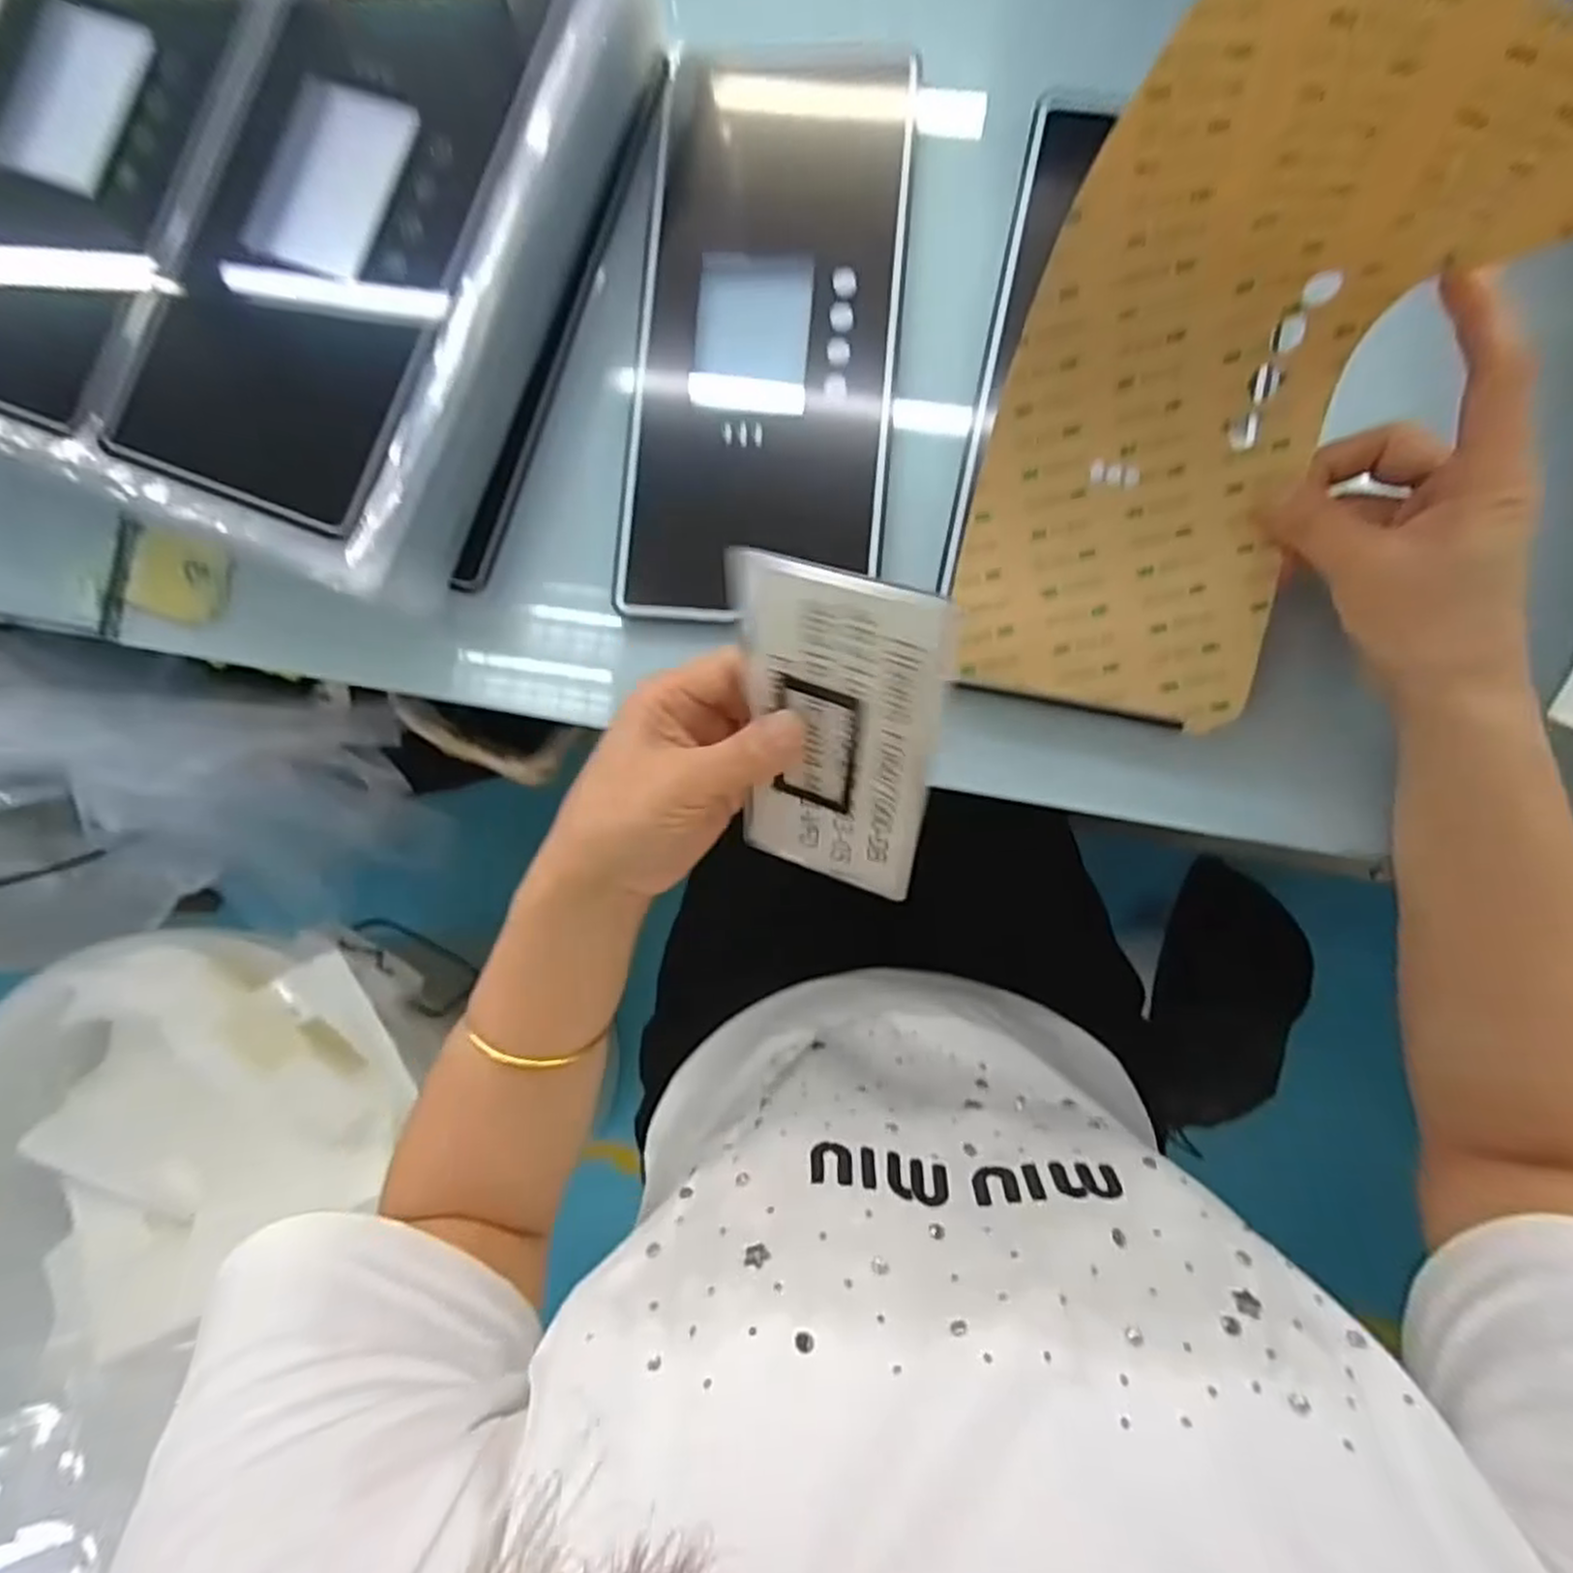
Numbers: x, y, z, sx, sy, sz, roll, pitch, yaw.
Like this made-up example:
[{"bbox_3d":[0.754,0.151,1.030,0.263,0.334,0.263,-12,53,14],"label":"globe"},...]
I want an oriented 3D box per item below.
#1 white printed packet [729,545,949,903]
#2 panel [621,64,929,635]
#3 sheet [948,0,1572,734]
[{"bbox_3d":[0.019,-0.016,0.301,0.079,0.146,0.008,15,44,20],"label":"white printed packet"},{"bbox_3d":[-0.008,-0.220,0.377,0.125,0.008,0.275,5,87,6],"label":"panel"},{"bbox_3d":[0.144,-0.119,0.252,0.134,0.176,0.155,13,88,6],"label":"sheet"}]

